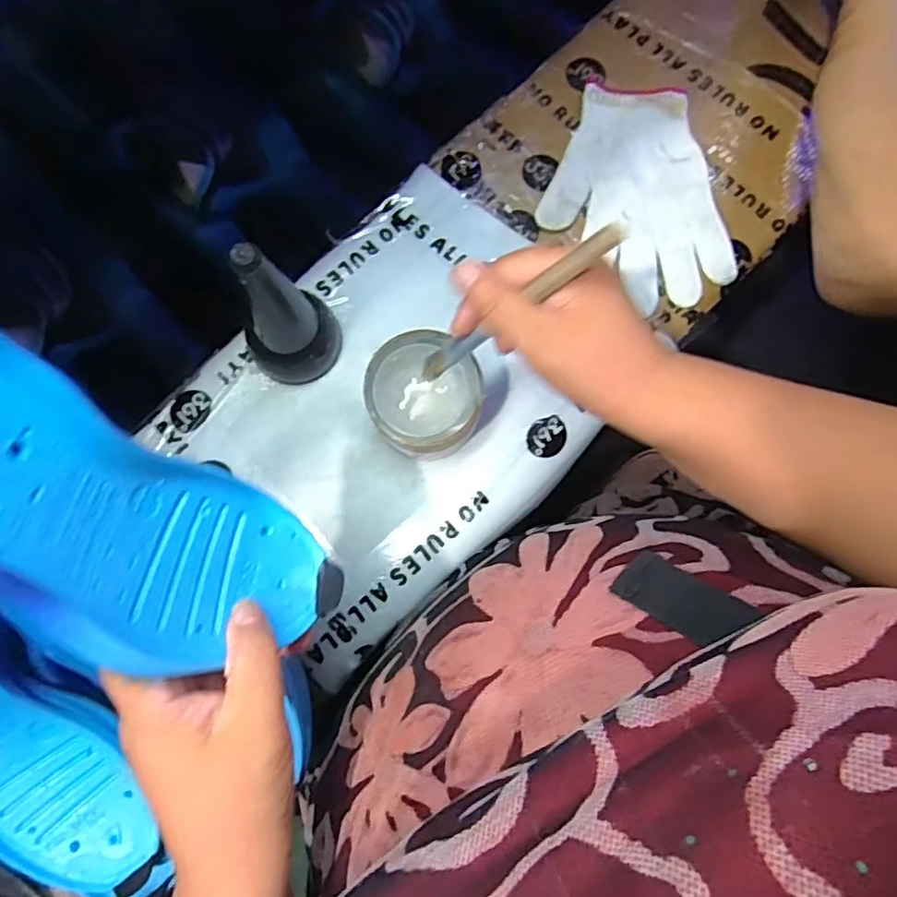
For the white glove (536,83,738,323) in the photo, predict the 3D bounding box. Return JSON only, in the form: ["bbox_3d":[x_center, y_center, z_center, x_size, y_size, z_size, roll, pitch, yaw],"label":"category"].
[{"bbox_3d":[0.146,-0.202,0.492,0.137,0.016,0.183,-13,80,-3],"label":"white glove"}]

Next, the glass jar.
[{"bbox_3d":[-0.015,-0.036,0.438,0.082,0.054,0.080,0,79,0],"label":"glass jar"}]

